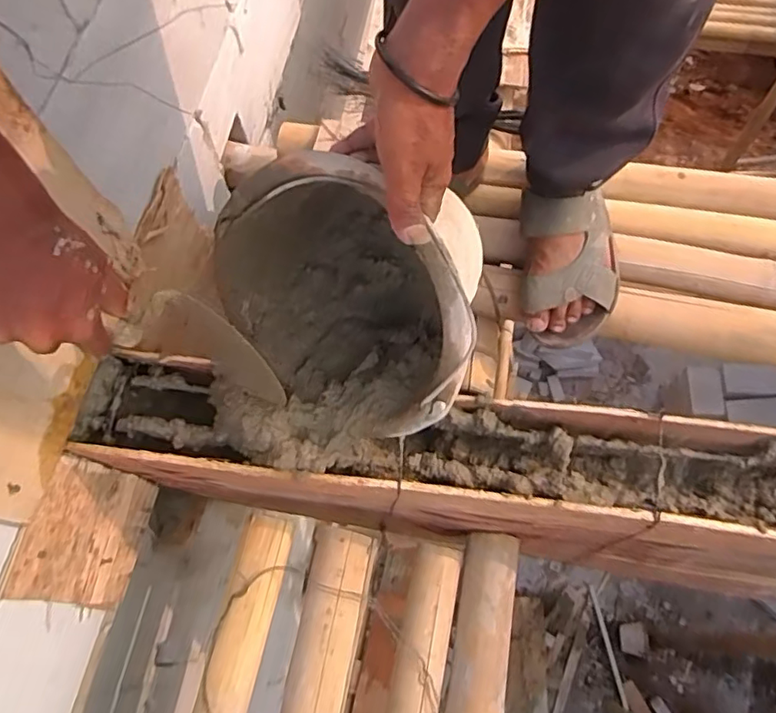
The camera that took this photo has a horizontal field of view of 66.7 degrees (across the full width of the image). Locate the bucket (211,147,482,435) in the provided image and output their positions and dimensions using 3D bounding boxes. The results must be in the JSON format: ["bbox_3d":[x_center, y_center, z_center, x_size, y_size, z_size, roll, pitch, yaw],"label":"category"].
[{"bbox_3d":[-0.017,-0.068,0.557,0.248,0.282,0.160,28,43,17],"label":"bucket"}]

